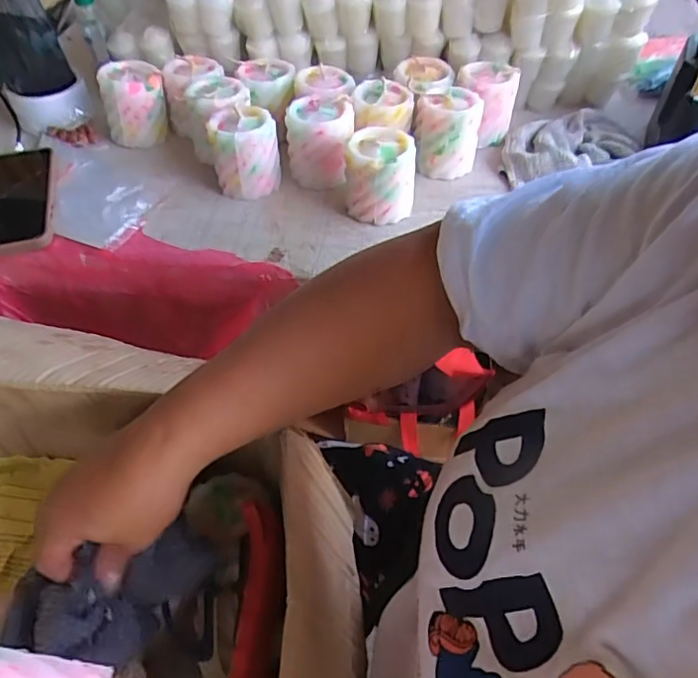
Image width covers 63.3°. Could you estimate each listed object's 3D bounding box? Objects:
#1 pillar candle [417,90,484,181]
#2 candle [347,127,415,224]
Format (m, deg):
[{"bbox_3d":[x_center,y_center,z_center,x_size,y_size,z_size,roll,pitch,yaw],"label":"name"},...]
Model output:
[{"bbox_3d":[0.106,-0.224,0.610,0.066,0.071,0.072,8,50,7],"label":"pillar candle"},{"bbox_3d":[0.030,-0.164,0.560,0.063,0.072,0.062,-4,50,-2],"label":"candle"}]

